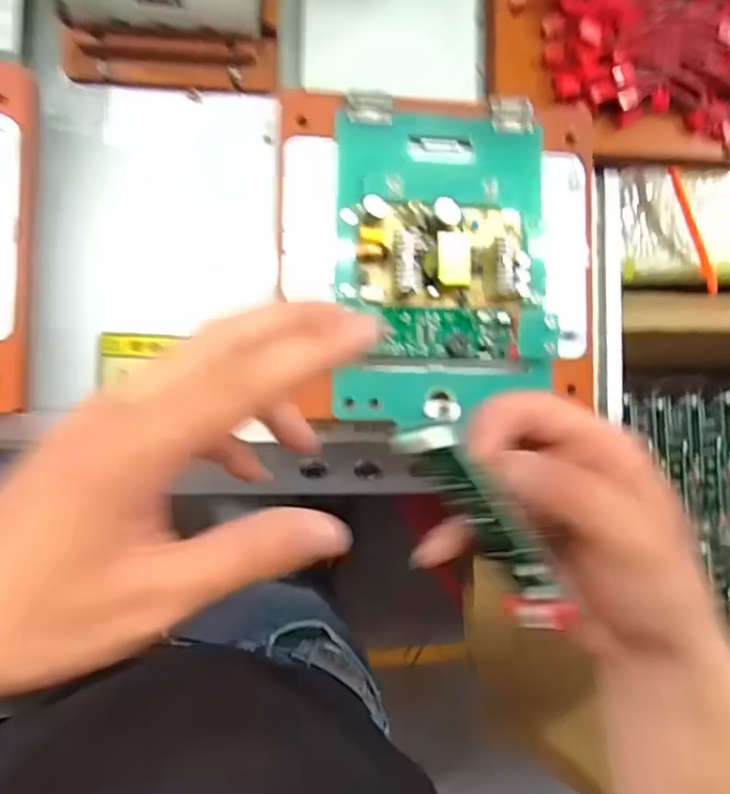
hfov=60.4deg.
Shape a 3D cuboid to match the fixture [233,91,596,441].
[{"bbox_3d":[0.049,-0.083,0.372,0.193,0.034,0.194,-2,88,-7],"label":"fixture"}]

